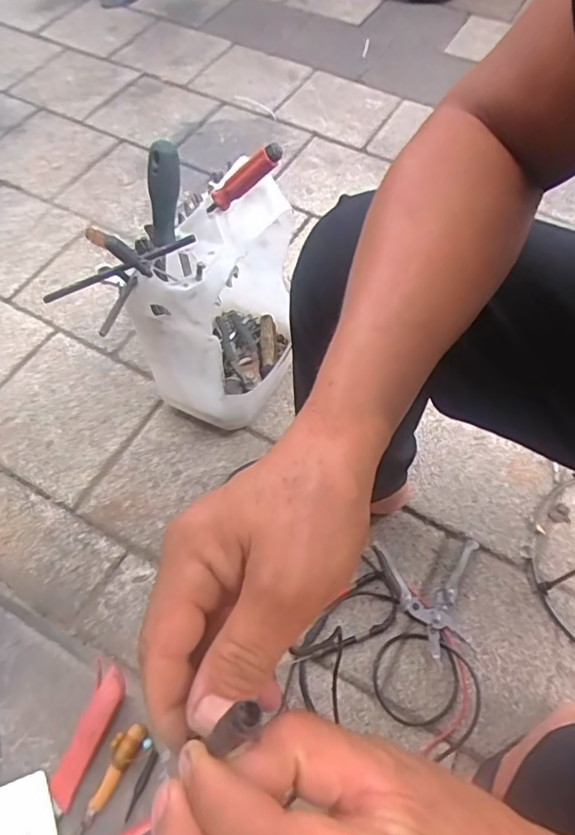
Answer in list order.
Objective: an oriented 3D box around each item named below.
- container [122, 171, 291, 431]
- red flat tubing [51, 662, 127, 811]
[{"bbox_3d":[-0.078,-0.150,0.779,0.165,0.342,0.244,30,65,14],"label":"container"},{"bbox_3d":[-0.182,0.288,0.486,0.032,0.010,0.112,14,61,7],"label":"red flat tubing"}]

